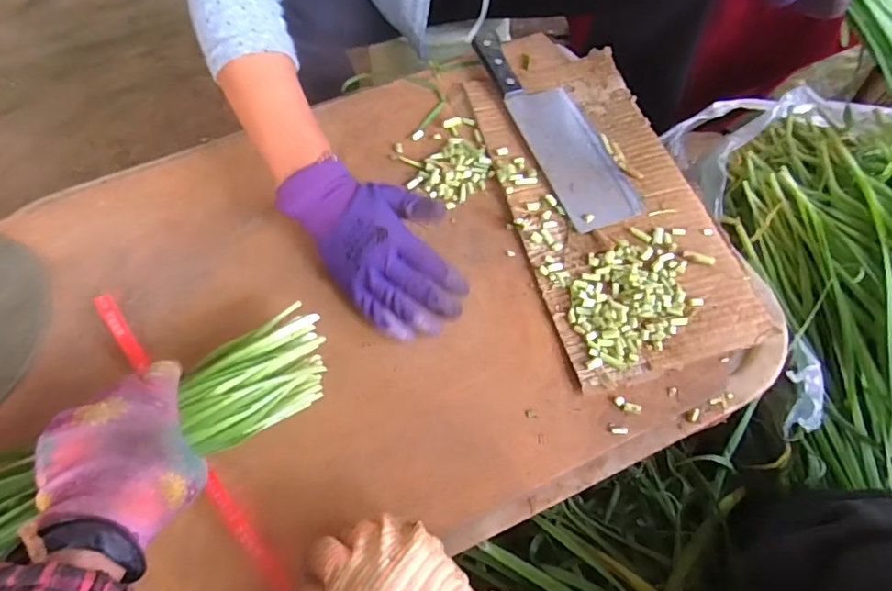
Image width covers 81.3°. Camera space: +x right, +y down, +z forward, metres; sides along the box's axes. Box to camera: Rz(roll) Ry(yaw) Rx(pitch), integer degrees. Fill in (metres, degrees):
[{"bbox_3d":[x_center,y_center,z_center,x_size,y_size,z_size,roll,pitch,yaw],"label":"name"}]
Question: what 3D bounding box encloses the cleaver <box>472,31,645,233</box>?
[{"bbox_3d":[0.108,-0.178,0.526,0.067,0.017,0.261,-19,64,-8],"label":"cleaver"}]

